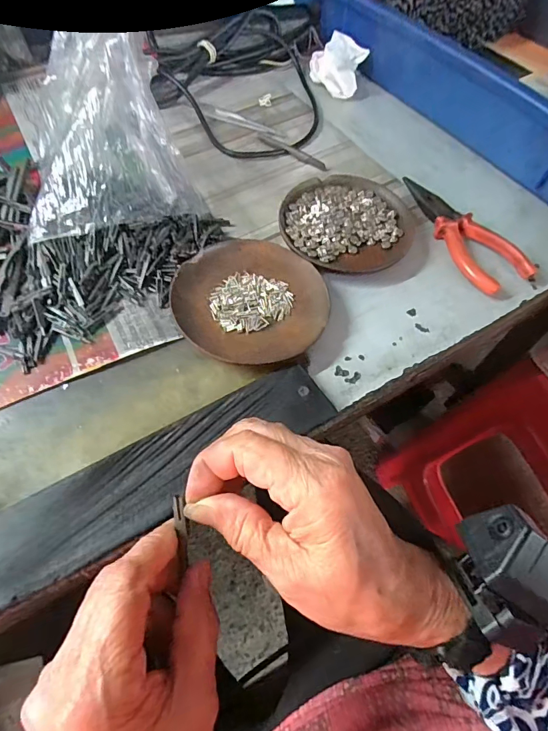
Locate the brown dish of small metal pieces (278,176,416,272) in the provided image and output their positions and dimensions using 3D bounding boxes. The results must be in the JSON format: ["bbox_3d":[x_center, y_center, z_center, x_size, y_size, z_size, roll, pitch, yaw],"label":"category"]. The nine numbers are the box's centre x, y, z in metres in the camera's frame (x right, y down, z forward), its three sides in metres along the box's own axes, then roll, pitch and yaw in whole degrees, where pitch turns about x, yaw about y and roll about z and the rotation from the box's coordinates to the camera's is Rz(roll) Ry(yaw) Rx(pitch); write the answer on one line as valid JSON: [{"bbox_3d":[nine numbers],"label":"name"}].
[{"bbox_3d":[0.062,-0.126,0.371,0.113,0.018,0.103,1,60,-2],"label":"brown dish of small metal pieces"}]

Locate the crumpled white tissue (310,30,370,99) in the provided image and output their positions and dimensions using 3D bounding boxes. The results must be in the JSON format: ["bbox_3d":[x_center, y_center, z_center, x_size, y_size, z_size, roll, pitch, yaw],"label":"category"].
[{"bbox_3d":[0.071,-0.339,0.480,0.058,0.042,0.071,19,61,8],"label":"crumpled white tissue"}]

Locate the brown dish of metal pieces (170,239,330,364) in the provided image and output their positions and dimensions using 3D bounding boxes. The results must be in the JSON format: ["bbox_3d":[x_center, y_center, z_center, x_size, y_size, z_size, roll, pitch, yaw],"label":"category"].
[{"bbox_3d":[-0.018,-0.049,0.323,0.112,0.016,0.109,1,60,-2],"label":"brown dish of metal pieces"}]

